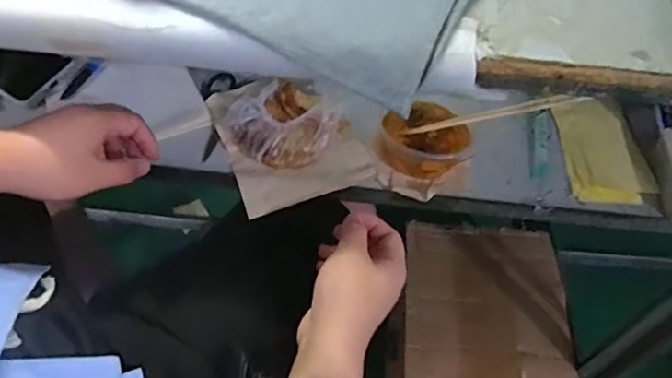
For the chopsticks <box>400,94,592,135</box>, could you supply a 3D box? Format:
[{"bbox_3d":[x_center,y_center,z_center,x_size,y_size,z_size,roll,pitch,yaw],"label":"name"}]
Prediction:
[{"bbox_3d":[0.142,-0.068,0.511,0.165,0.013,0.013,-9,50,25],"label":"chopsticks"}]

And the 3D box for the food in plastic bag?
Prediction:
[{"bbox_3d":[-0.047,-0.068,0.551,0.096,0.036,0.101,31,58,17],"label":"food in plastic bag"}]

